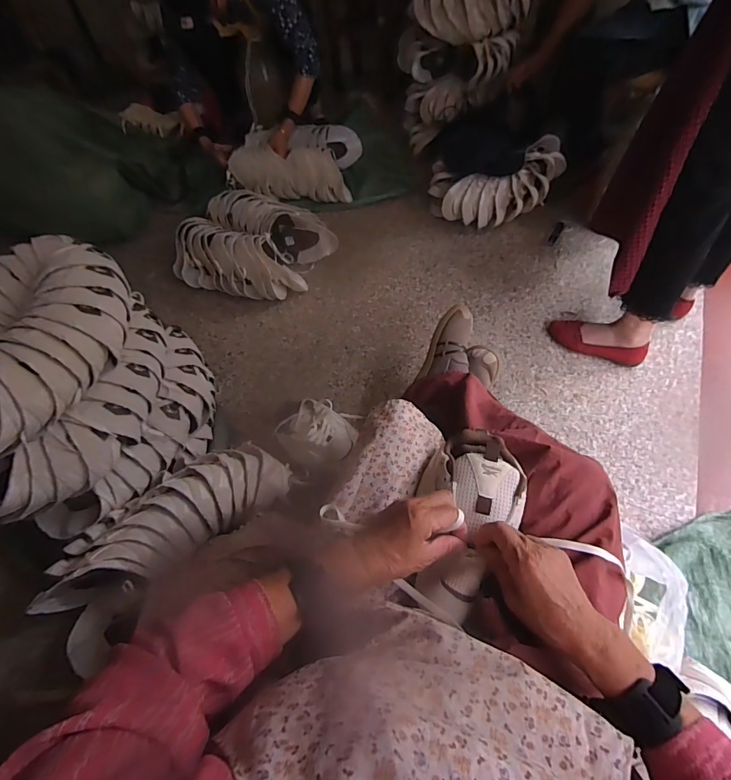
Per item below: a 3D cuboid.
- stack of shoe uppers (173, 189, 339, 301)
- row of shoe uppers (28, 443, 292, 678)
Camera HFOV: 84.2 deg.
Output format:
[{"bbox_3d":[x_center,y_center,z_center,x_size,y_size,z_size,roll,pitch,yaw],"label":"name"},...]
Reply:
[{"bbox_3d":[-0.371,-0.466,1.297,0.456,0.127,0.350,20,62,16],"label":"stack of shoe uppers"},{"bbox_3d":[-0.396,0.271,0.802,0.484,0.143,0.148,-31,61,-15],"label":"row of shoe uppers"}]

